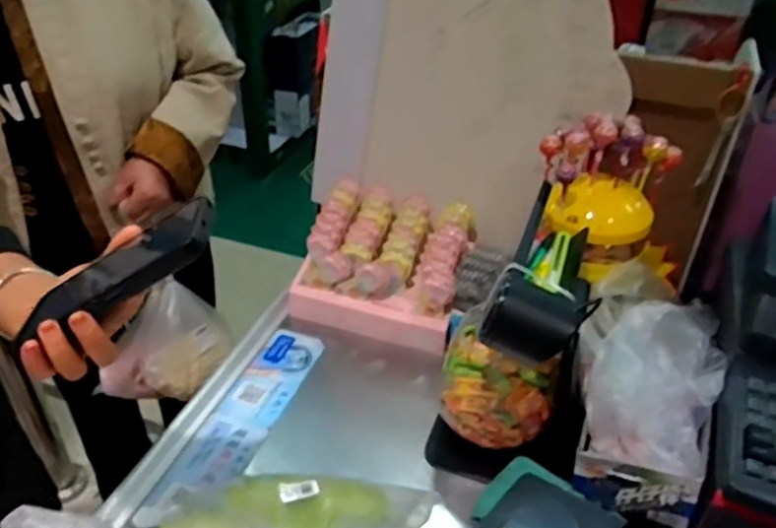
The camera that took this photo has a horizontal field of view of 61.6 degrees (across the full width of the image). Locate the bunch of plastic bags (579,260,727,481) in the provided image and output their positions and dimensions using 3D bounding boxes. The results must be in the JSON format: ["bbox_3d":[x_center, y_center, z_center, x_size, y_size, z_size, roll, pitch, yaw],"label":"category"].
[{"bbox_3d":[0.299,0.114,0.748,0.157,0.108,0.243,13,37,15],"label":"bunch of plastic bags"}]

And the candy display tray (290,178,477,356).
[{"bbox_3d":[-0.003,-0.001,0.960,0.234,0.132,0.183,14,37,16],"label":"candy display tray"}]

